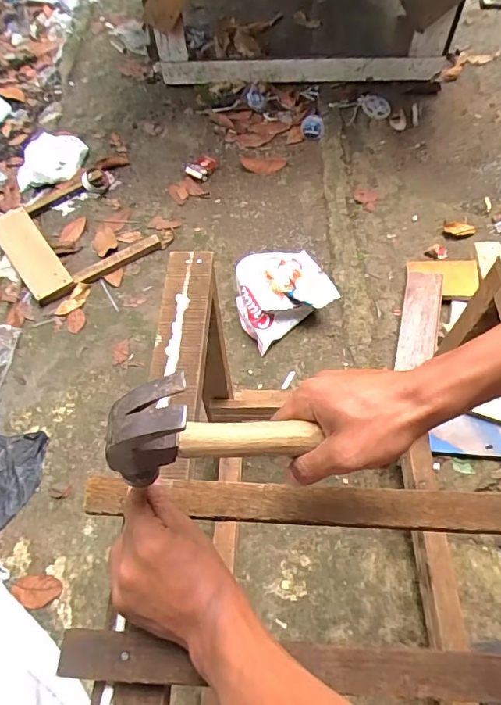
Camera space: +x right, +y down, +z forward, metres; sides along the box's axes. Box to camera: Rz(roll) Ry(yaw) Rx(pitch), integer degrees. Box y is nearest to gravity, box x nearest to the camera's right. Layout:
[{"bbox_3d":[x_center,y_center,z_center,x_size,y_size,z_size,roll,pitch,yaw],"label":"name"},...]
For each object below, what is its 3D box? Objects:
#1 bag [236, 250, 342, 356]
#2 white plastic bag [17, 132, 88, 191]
[{"bbox_3d":[0.068,-0.142,1.107,0.212,0.105,0.198,-29,63,-13],"label":"bag"},{"bbox_3d":[-0.594,-0.589,1.381,0.191,0.038,0.252,-2,61,-1],"label":"white plastic bag"}]

